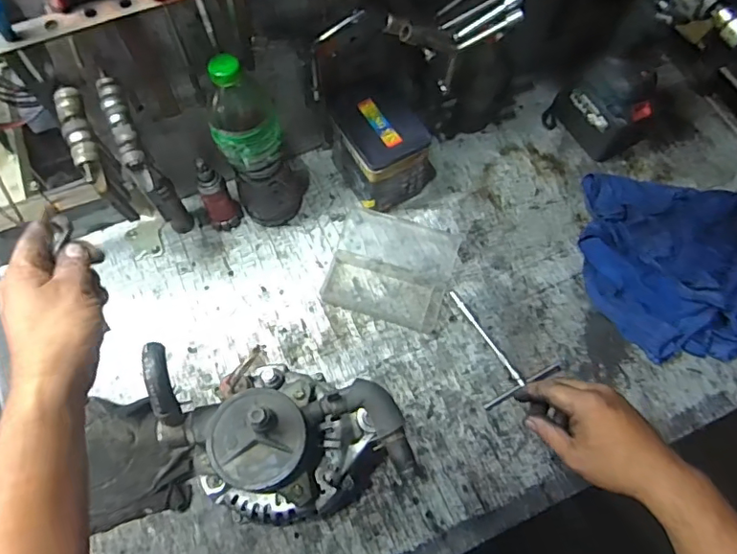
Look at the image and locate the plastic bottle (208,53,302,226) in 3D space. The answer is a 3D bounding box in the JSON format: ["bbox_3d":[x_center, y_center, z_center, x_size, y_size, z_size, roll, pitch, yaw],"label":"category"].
[{"bbox_3d":[-0.136,-0.153,0.660,0.086,0.275,0.069,-15,68,-6],"label":"plastic bottle"}]

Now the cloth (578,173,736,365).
[{"bbox_3d":[0.425,-0.036,0.719,0.252,0.064,0.266,-4,67,-2],"label":"cloth"}]

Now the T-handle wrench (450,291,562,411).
[{"bbox_3d":[0.165,0.083,0.723,0.114,0.013,0.158,-28,70,-11],"label":"T-handle wrench"}]

